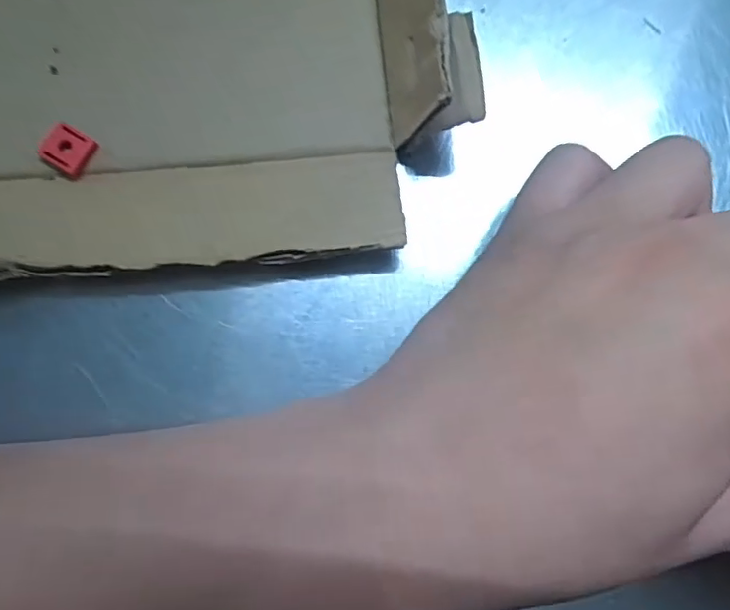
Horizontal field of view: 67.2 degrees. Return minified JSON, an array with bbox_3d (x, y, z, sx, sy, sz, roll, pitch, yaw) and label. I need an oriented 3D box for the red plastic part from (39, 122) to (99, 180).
[{"bbox_3d":[-0.092,-0.048,0.171,0.013,0.005,0.014,30,84,3],"label":"red plastic part"}]

